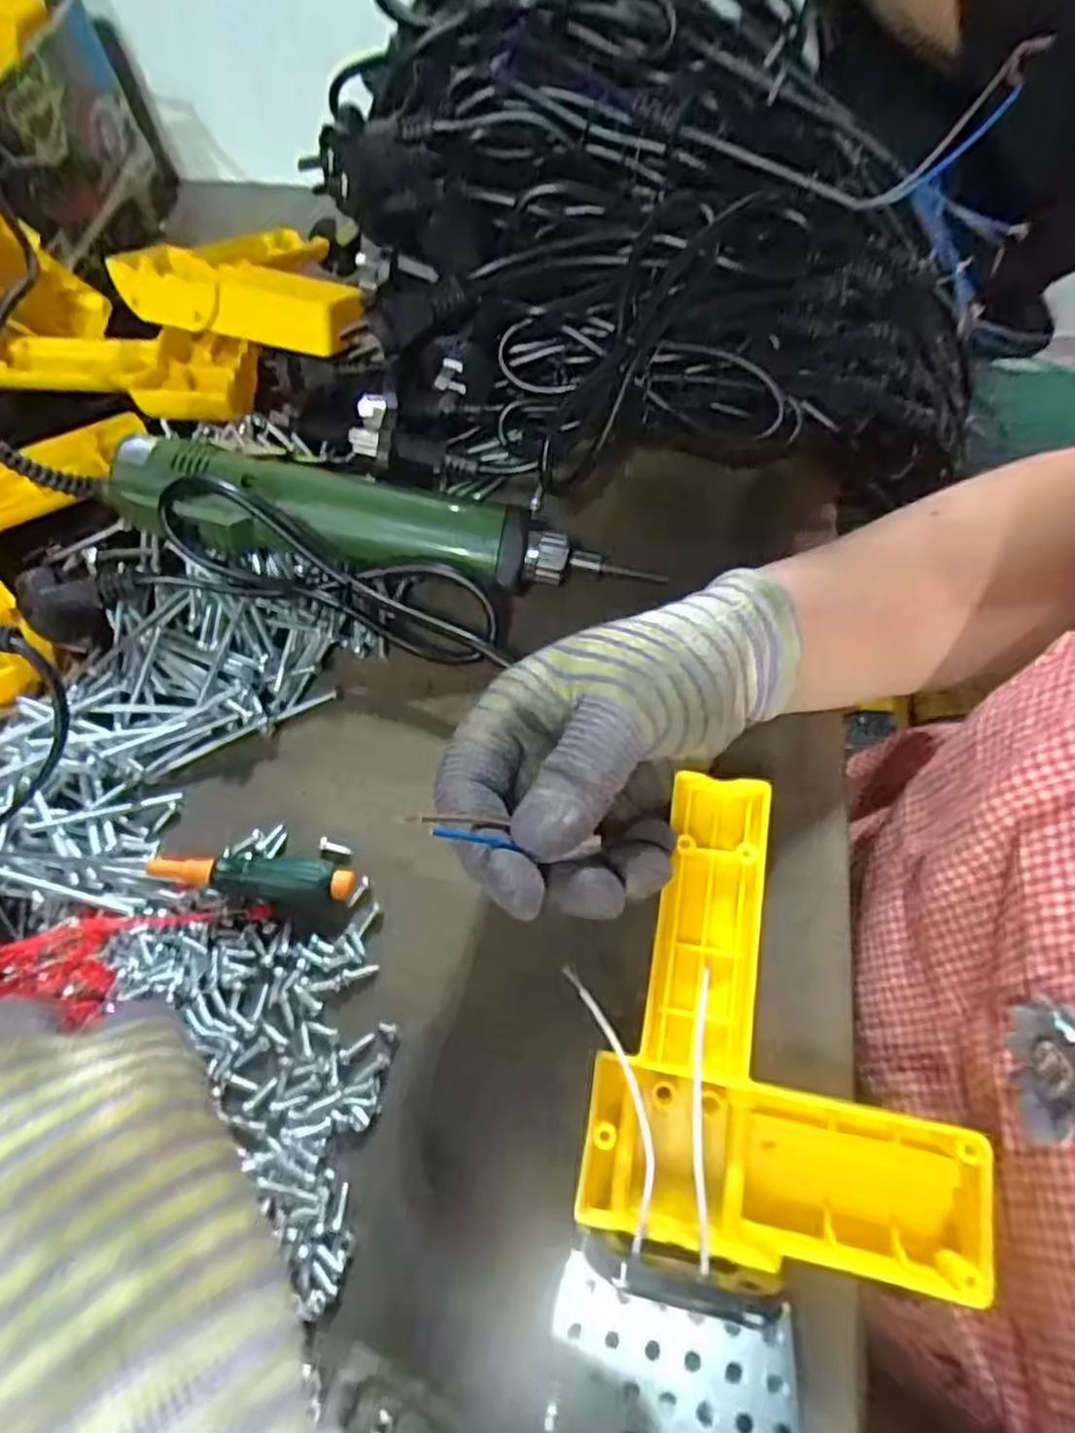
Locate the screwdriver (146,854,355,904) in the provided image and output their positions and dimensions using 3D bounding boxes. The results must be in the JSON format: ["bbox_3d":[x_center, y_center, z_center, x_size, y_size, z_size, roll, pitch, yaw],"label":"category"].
[{"bbox_3d":[-0.108,0.061,0.280,0.073,0.013,0.016,2,62,2],"label":"screwdriver"}]

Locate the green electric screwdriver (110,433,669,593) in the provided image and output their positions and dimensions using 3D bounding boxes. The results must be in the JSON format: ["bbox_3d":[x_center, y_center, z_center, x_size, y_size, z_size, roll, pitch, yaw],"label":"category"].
[{"bbox_3d":[-0.067,-0.085,0.333,0.238,0.053,0.046,3,62,3],"label":"green electric screwdriver"}]

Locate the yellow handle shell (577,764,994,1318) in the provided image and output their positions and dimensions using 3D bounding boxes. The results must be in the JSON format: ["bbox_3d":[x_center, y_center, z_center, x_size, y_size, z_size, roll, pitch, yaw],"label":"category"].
[{"bbox_3d":[0.081,0.098,0.244,0.111,0.043,0.140,9,62,6],"label":"yellow handle shell"}]

